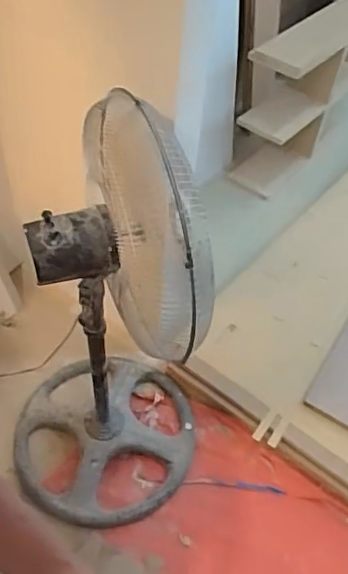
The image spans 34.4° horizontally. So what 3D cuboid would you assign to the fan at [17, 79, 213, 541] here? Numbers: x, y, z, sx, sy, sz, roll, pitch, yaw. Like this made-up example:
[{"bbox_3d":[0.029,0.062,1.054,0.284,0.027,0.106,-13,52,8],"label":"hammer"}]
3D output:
[{"bbox_3d":[-0.143,0.115,1.162,0.432,0.876,0.442,-7,50,-10],"label":"fan"}]

